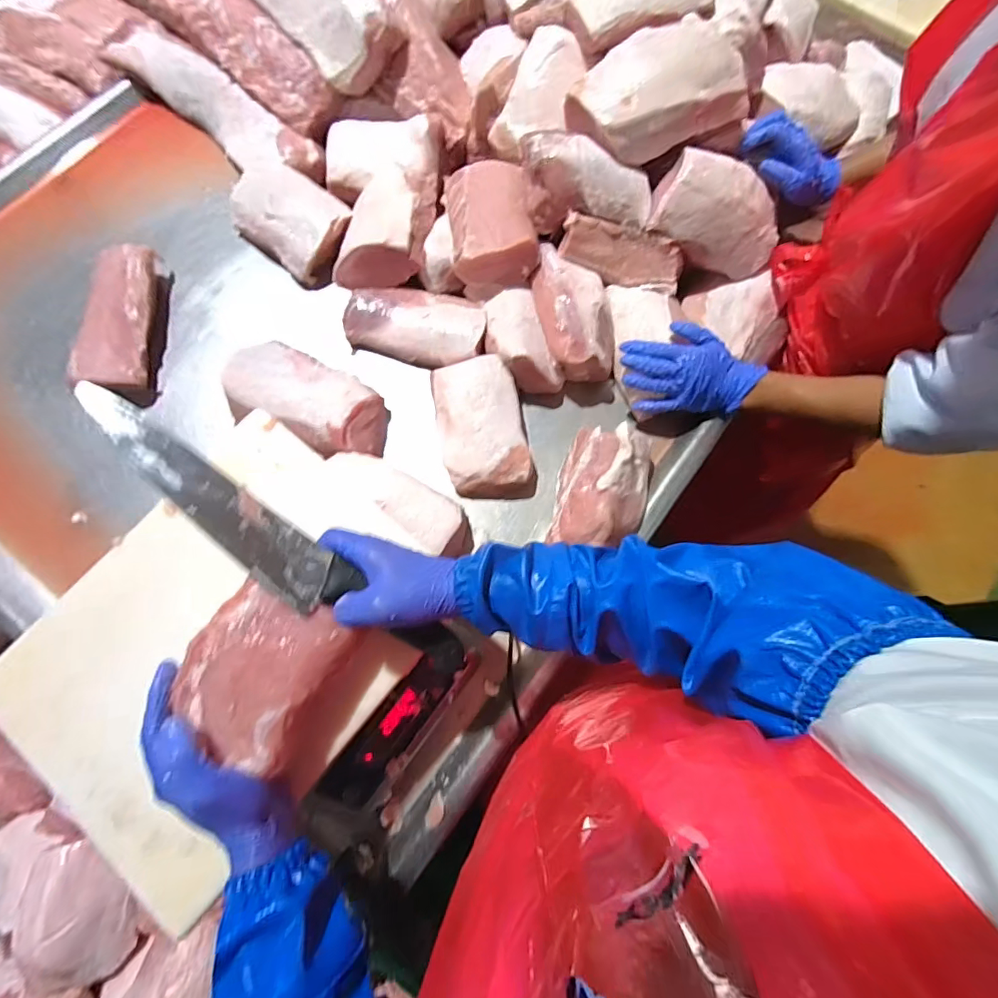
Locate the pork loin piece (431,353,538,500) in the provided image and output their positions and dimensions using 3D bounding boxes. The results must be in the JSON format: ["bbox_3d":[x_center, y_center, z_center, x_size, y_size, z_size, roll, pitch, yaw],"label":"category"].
[{"bbox_3d":[-0.020,-0.092,0.618,0.111,0.068,0.175,-11,75,-3],"label":"pork loin piece"}]

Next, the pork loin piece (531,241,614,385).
[{"bbox_3d":[0.102,-0.255,0.640,0.103,0.069,0.190,-6,75,-2],"label":"pork loin piece"}]

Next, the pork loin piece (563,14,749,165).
[{"bbox_3d":[0.201,-0.500,0.575,0.204,0.071,0.124,-22,76,-6],"label":"pork loin piece"}]

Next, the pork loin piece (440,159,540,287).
[{"bbox_3d":[-0.013,-0.378,0.647,0.110,0.063,0.169,-10,75,-3],"label":"pork loin piece"}]

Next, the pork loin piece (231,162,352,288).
[{"bbox_3d":[-0.310,-0.416,0.691,0.185,0.064,0.116,35,78,8],"label":"pork loin piece"}]

